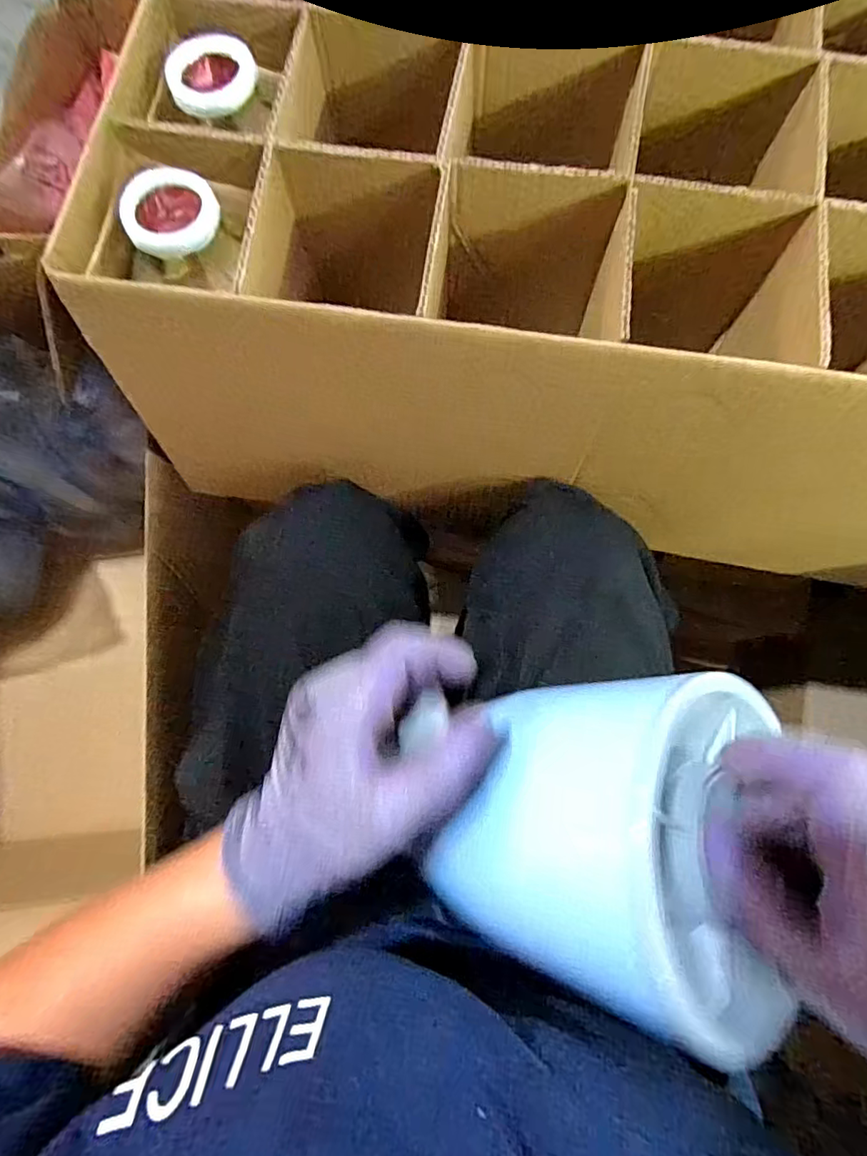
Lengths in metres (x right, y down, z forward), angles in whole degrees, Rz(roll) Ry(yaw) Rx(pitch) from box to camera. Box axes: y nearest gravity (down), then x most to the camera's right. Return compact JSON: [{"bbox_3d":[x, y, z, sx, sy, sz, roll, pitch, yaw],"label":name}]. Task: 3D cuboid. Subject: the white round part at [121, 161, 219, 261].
[{"bbox_3d":[-0.166,-0.230,0.344,0.058,0.013,0.046,-34,110,-8],"label":"white round part"}]

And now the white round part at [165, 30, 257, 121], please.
[{"bbox_3d":[-0.152,-0.342,0.372,0.059,0.011,0.045,-22,118,-5],"label":"white round part"}]

